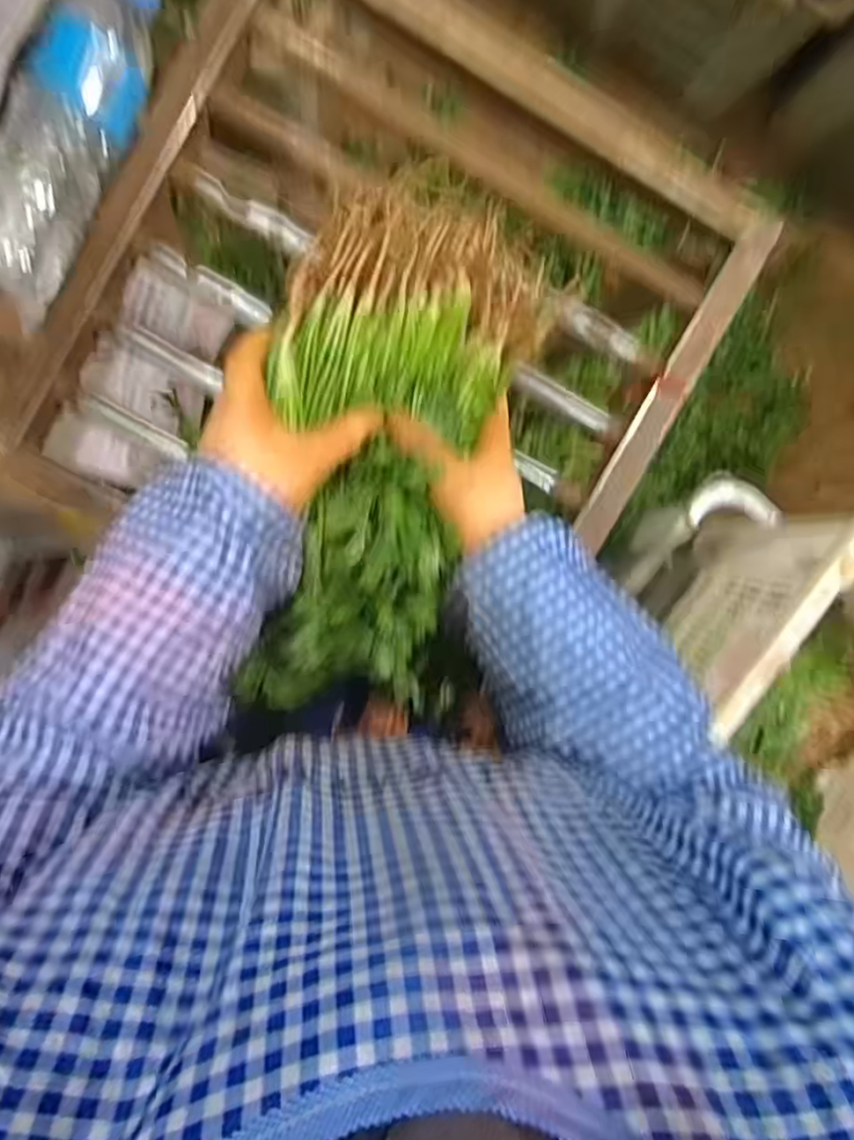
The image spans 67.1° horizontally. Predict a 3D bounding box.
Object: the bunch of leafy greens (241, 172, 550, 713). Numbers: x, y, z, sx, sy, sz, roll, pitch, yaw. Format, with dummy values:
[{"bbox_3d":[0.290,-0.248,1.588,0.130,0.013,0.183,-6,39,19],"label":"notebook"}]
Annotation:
[{"bbox_3d":[-0.021,-0.090,0.440,0.191,0.081,0.389,10,81,-8],"label":"bunch of leafy greens"}]

